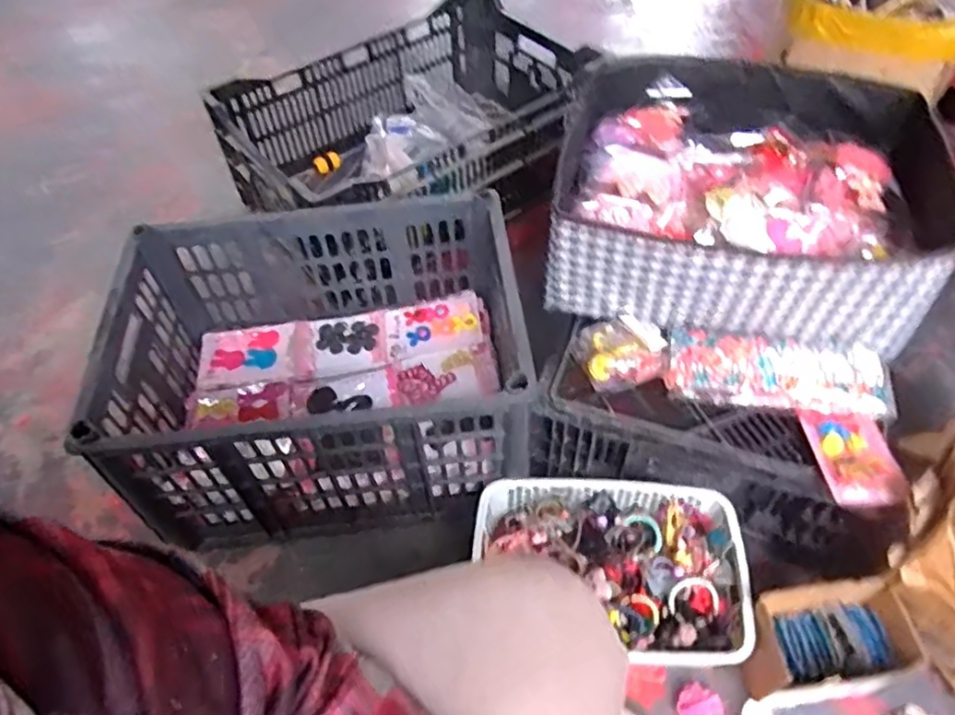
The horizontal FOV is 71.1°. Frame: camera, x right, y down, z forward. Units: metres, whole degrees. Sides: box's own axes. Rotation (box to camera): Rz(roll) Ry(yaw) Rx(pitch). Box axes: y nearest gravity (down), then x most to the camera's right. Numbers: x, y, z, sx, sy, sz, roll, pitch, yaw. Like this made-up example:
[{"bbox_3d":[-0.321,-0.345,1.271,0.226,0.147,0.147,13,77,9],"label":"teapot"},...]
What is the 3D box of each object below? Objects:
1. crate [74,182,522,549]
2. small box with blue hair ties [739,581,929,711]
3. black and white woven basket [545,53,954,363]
[{"bbox_3d":[-0.191,0.009,0.867,0.465,0.263,0.349,-7,52,-2],"label":"crate"},{"bbox_3d":[0.363,0.307,0.711,0.157,0.101,0.091,-8,52,-2],"label":"small box with blue hair ties"},{"bbox_3d":[0.325,-0.193,0.818,0.417,0.145,0.365,14,54,15],"label":"black and white woven basket"}]

